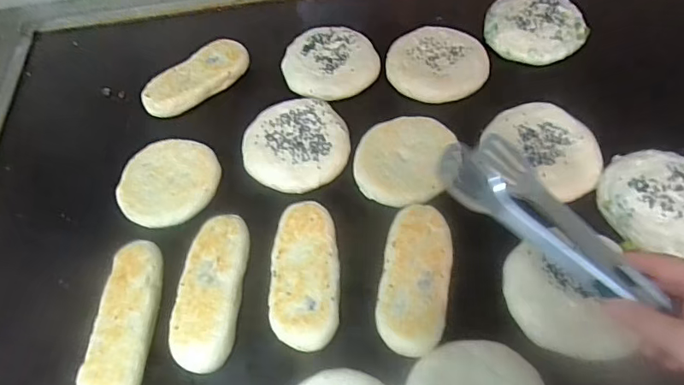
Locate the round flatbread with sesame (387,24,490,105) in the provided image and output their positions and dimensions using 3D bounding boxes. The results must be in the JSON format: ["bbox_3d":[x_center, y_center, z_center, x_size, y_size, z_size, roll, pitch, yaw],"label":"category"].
[{"bbox_3d":[0.119,-0.161,0.630,0.117,0.019,0.121,-2,56,3],"label":"round flatbread with sesame"}]

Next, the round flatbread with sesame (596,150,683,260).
[{"bbox_3d":[0.320,0.008,0.492,0.116,0.015,0.114,6,57,9],"label":"round flatbread with sesame"}]

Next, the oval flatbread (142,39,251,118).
[{"bbox_3d":[-0.187,-0.145,0.643,0.063,0.028,0.142,38,67,26],"label":"oval flatbread"}]

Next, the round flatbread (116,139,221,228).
[{"bbox_3d":[-0.195,-0.013,0.558,0.101,0.023,0.110,-2,56,3],"label":"round flatbread"}]

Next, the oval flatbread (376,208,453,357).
[{"bbox_3d":[0.069,0.077,0.464,0.061,0.012,0.142,7,57,10],"label":"oval flatbread"}]

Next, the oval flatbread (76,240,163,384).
[{"bbox_3d":[-0.199,0.121,0.464,0.050,0.032,0.157,-1,56,4],"label":"oval flatbread"}]

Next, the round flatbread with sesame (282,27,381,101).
[{"bbox_3d":[-0.015,-0.169,0.648,0.118,0.023,0.116,-2,56,3],"label":"round flatbread with sesame"}]

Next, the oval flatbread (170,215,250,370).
[{"bbox_3d":[-0.124,0.095,0.480,0.058,0.031,0.149,1,56,5],"label":"oval flatbread"}]

